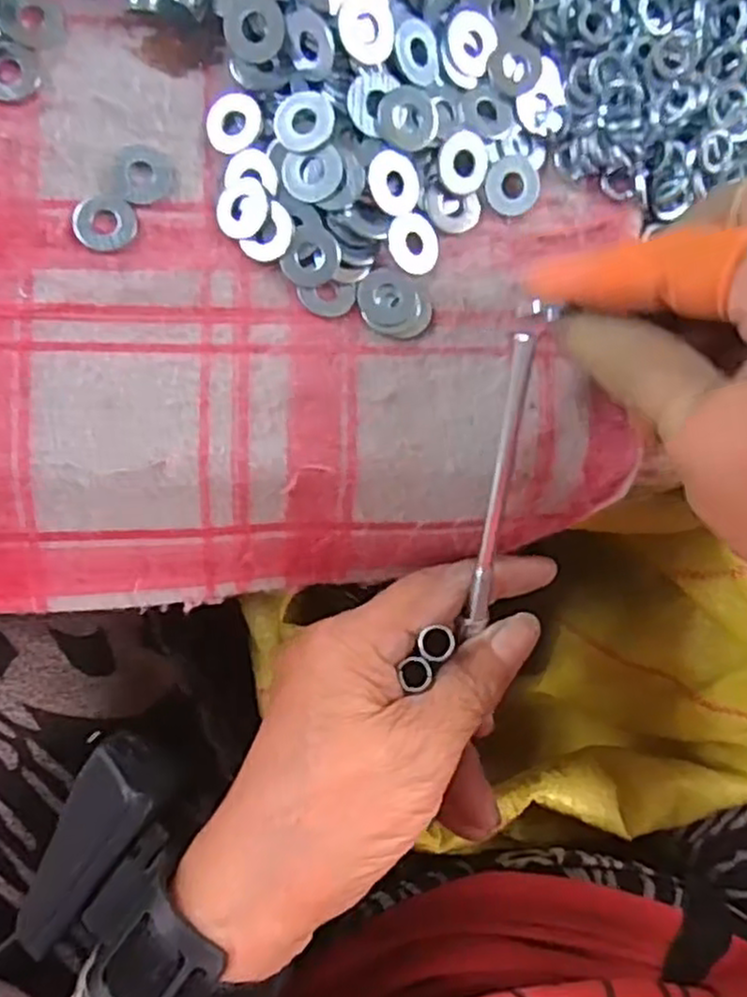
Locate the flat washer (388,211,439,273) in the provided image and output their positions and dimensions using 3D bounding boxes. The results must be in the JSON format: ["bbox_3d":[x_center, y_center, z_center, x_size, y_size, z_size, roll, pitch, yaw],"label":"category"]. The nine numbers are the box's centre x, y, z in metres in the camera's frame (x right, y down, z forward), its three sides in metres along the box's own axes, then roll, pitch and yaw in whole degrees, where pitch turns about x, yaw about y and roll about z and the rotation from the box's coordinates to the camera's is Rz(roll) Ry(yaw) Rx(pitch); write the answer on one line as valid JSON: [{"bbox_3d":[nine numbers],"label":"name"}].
[{"bbox_3d":[0.013,-0.082,0.236,0.018,0.004,0.019,-2,93,-31],"label":"flat washer"}]

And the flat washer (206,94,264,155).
[{"bbox_3d":[-0.044,-0.119,0.231,0.017,0.004,0.018,1,89,-6],"label":"flat washer"}]

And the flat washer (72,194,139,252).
[{"bbox_3d":[-0.083,-0.085,0.227,0.018,0.004,0.018,0,89,-6],"label":"flat washer"}]

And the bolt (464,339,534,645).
[{"bbox_3d":[0.040,-0.001,0.236,0.006,0.004,0.105,2,115,-6],"label":"bolt"}]

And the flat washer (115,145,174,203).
[{"bbox_3d":[-0.071,-0.101,0.229,0.016,0.004,0.018,18,87,-6],"label":"flat washer"}]

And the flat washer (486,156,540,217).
[{"bbox_3d":[0.046,-0.103,0.242,0.019,0.005,0.018,0,89,-6],"label":"flat washer"}]

